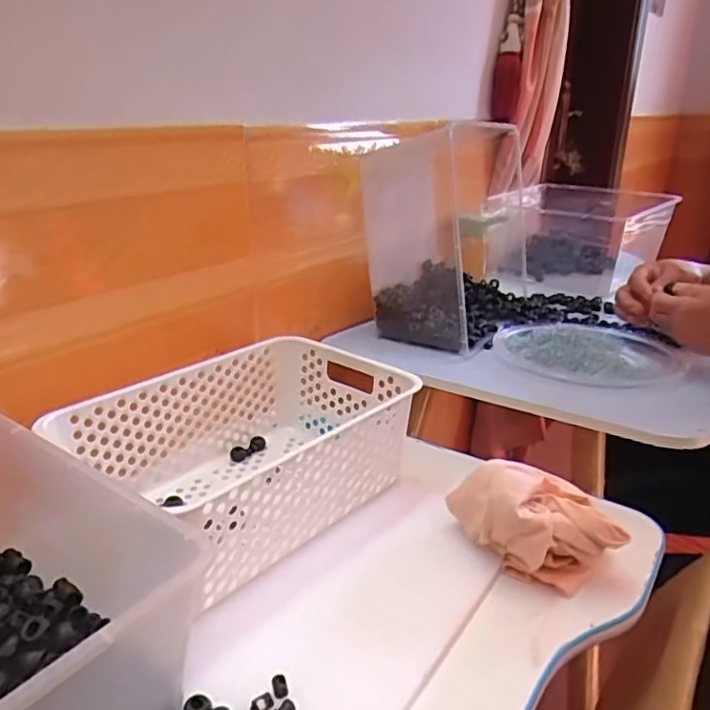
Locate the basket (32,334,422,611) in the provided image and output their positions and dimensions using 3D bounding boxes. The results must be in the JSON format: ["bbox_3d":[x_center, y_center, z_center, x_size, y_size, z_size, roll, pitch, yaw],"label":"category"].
[{"bbox_3d":[-0.100,0.092,0.598,0.209,0.113,0.292,17,28,35],"label":"basket"}]

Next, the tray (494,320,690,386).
[{"bbox_3d":[0.306,-0.011,0.829,0.229,0.029,0.225,10,24,22],"label":"tray"}]

